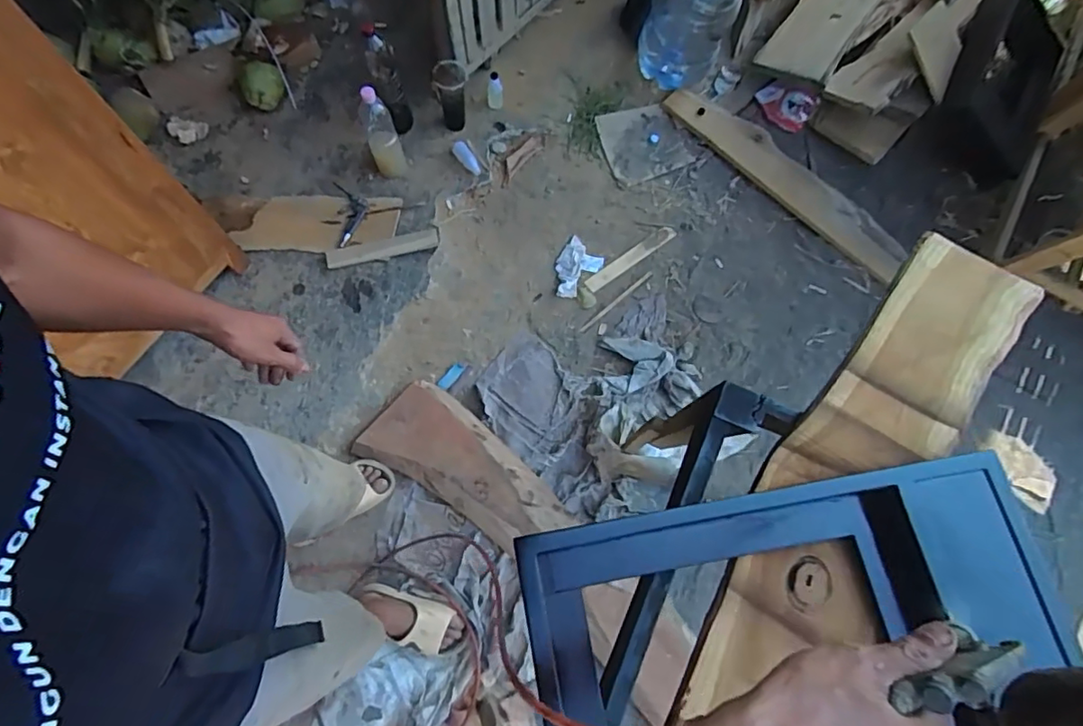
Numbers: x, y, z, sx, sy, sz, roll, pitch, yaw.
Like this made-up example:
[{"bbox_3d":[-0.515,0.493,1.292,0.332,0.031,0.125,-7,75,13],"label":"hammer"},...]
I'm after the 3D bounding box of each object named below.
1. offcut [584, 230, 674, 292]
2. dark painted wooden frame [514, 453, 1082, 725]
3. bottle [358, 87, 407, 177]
[{"bbox_3d":[0.257,-0.301,1.617,0.309,0.011,0.039,-34,74,-13],"label":"offcut"},{"bbox_3d":[0.251,0.286,0.557,0.514,0.070,0.310,-9,70,-5],"label":"dark painted wooden frame"},{"bbox_3d":[-0.403,-0.573,1.433,0.076,0.248,0.079,-27,73,-11],"label":"bottle"}]

